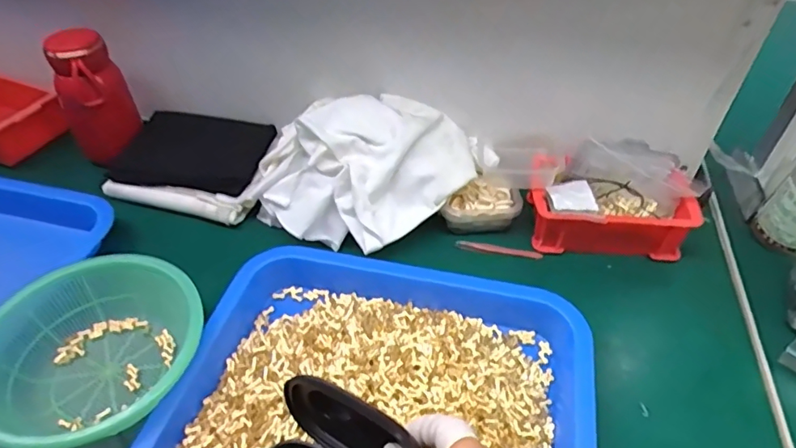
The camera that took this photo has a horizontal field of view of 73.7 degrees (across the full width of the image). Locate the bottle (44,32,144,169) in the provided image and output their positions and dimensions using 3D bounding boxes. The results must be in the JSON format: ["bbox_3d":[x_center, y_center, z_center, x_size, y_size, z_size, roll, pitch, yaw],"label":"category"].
[{"bbox_3d":[-0.345,-0.130,0.603,0.071,0.206,0.065,-37,80,-32],"label":"bottle"}]

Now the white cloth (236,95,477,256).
[{"bbox_3d":[-0.038,-0.062,0.533,0.193,0.094,0.166,25,49,23],"label":"white cloth"}]

